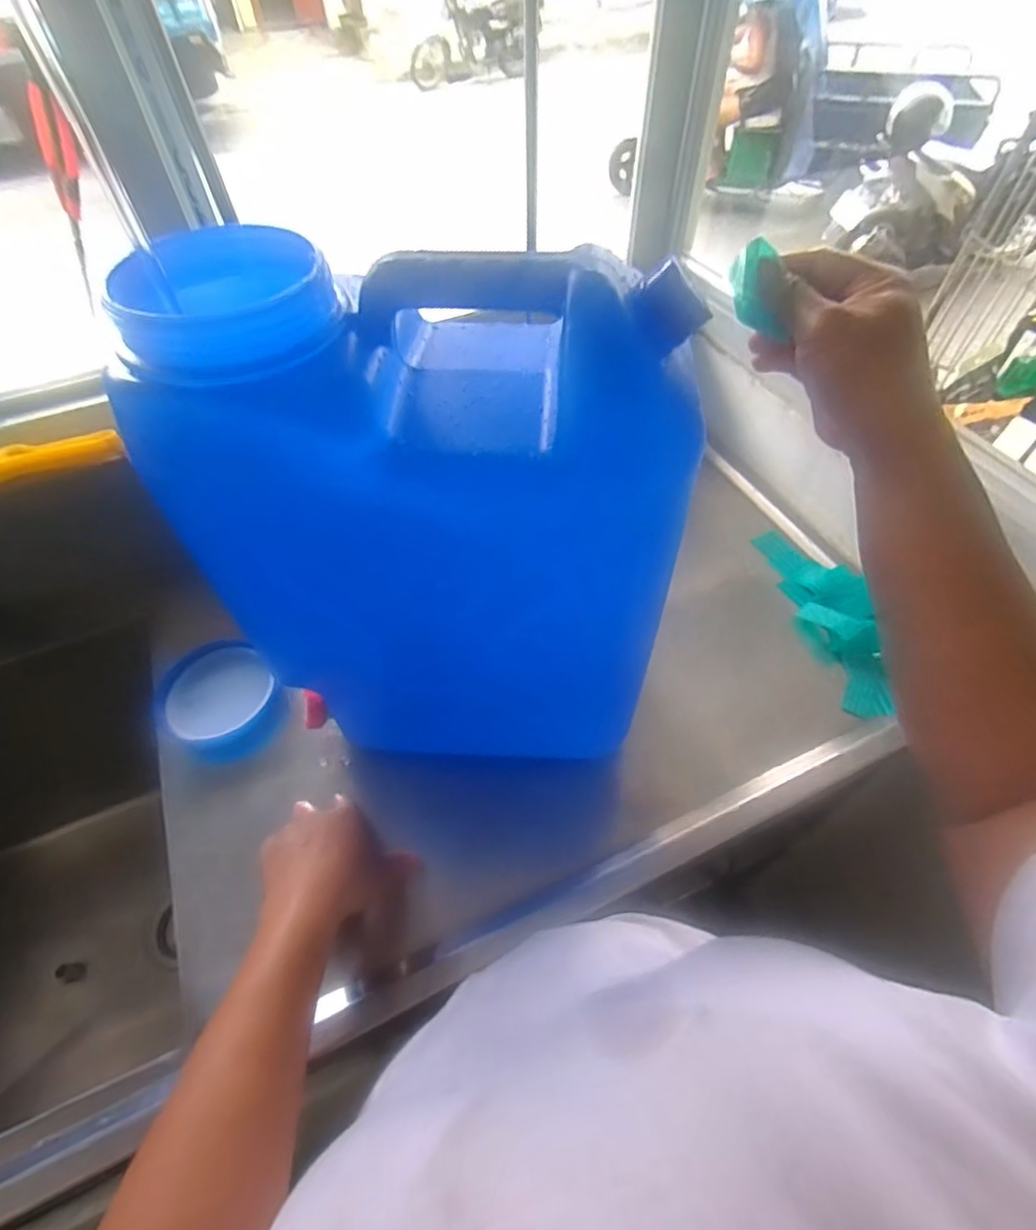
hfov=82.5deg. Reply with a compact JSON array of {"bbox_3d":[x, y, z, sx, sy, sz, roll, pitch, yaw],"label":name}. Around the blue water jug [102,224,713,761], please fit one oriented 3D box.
[{"bbox_3d":[-0.051,-0.048,0.425,0.311,0.366,0.176,8,54,7],"label":"blue water jug"}]

